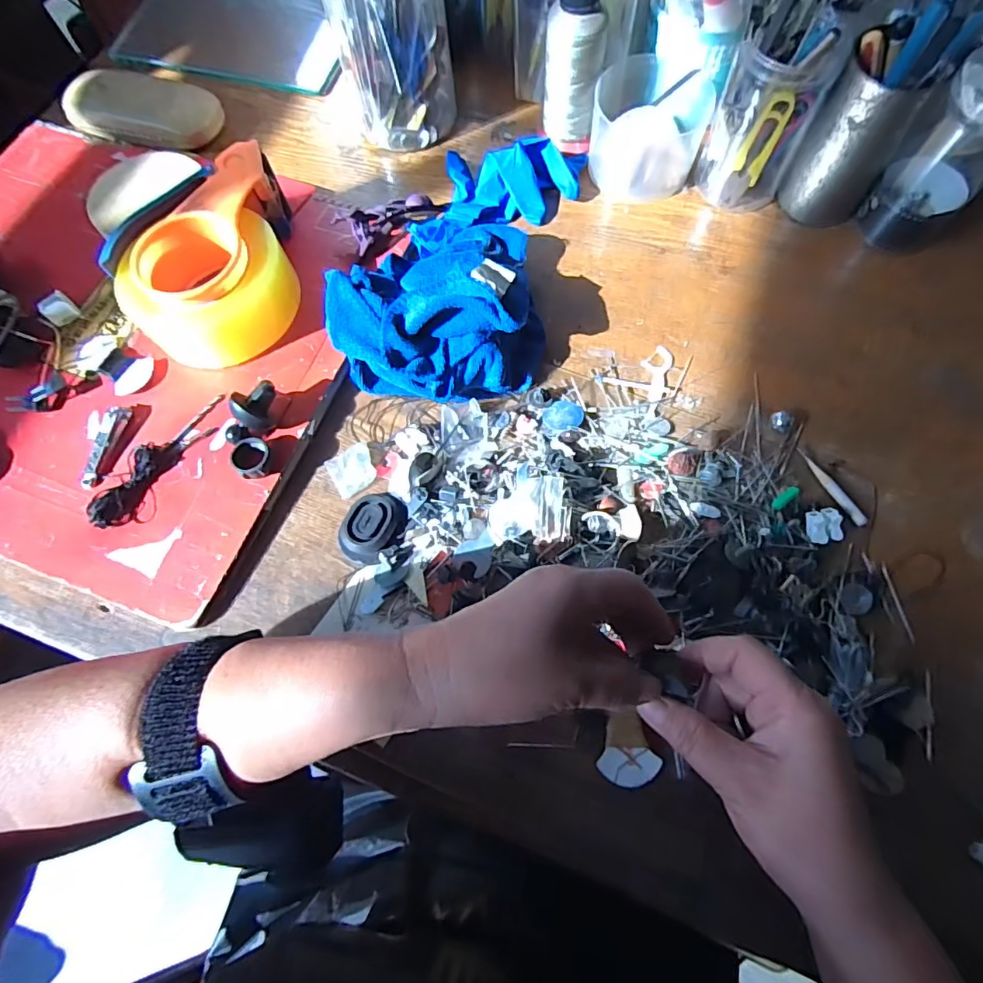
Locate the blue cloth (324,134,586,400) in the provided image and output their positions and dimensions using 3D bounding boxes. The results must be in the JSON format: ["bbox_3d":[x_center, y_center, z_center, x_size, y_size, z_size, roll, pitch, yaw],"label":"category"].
[{"bbox_3d":[-0.017,-0.202,0.421,0.153,0.070,0.283,15,70,9],"label":"blue cloth"}]

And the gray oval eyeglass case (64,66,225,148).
[{"bbox_3d":[-0.337,-0.366,0.510,0.143,0.037,0.060,12,70,7],"label":"gray oval eyeglass case"}]

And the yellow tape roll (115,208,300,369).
[{"bbox_3d":[-0.211,-0.156,0.404,0.103,0.061,0.113,21,71,11],"label":"yellow tape roll"}]

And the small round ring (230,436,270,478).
[{"bbox_3d":[-0.168,-0.025,0.370,0.027,0.015,0.025,-1,69,3],"label":"small round ring"}]

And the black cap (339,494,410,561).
[{"bbox_3d":[-0.080,0.024,0.363,0.040,0.019,0.050,28,73,13],"label":"black cap"}]

